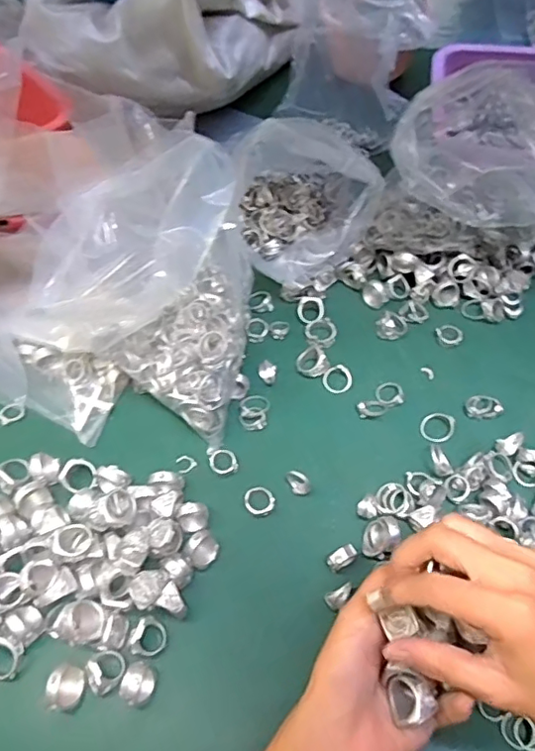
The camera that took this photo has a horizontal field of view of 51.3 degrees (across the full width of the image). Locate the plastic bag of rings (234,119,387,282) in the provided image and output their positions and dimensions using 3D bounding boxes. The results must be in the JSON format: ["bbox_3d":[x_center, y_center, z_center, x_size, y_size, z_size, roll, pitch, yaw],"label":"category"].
[{"bbox_3d":[0.027,-0.187,0.559,0.137,0.143,0.166,-12,57,-7],"label":"plastic bag of rings"}]

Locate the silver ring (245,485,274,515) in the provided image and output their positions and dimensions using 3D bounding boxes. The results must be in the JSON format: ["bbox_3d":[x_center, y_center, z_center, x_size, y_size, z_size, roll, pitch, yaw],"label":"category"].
[{"bbox_3d":[-0.007,0.099,0.438,0.023,0.006,0.021,0,56,1],"label":"silver ring"}]

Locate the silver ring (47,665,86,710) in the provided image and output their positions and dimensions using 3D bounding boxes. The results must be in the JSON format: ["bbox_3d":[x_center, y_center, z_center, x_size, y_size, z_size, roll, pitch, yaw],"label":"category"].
[{"bbox_3d":[-0.129,0.200,0.359,0.017,0.024,0.025,-1,56,1],"label":"silver ring"}]

